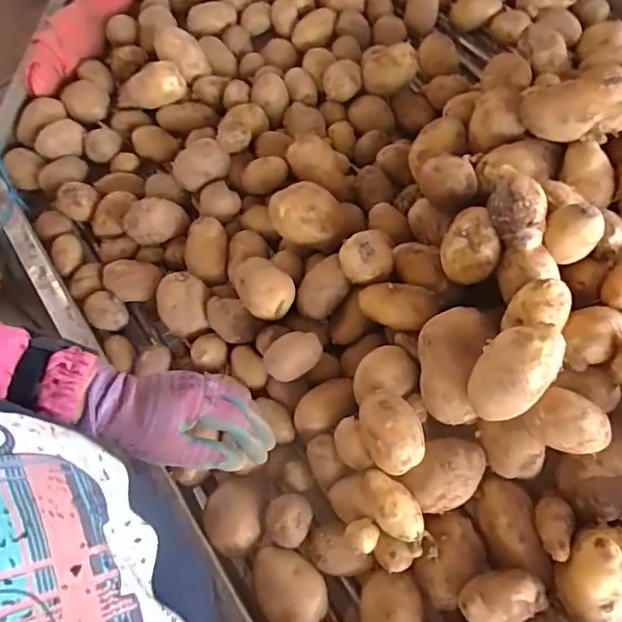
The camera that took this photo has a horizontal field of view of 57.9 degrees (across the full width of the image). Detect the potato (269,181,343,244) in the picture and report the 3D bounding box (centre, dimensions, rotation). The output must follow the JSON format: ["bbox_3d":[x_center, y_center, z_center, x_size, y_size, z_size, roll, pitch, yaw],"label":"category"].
[{"bbox_3d":[-0.006,-0.112,0.681,0.084,0.070,0.056,16,67,8],"label":"potato"}]

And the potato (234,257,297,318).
[{"bbox_3d":[-0.055,-0.024,0.645,0.055,0.048,0.077,-38,71,-15],"label":"potato"}]

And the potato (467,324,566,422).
[{"bbox_3d":[0.177,0.054,0.495,0.058,0.098,0.051,35,26,14],"label":"potato"}]

